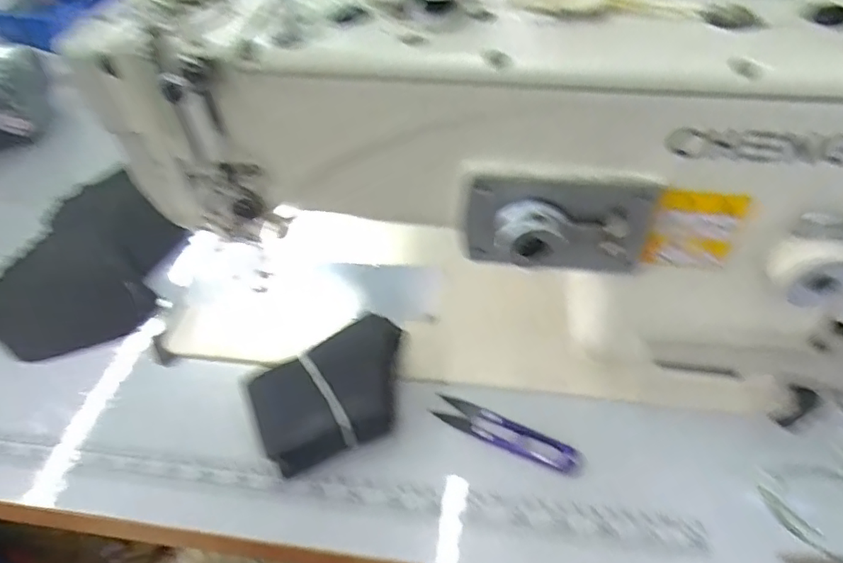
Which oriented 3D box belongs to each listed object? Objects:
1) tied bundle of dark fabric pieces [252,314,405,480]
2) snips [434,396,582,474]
[{"bbox_3d":[-0.059,0.073,0.386,0.107,0.043,0.071,-21,48,-14],"label":"tied bundle of dark fabric pieces"},{"bbox_3d":[0.057,0.101,0.377,0.103,0.010,0.024,21,51,24],"label":"snips"}]

